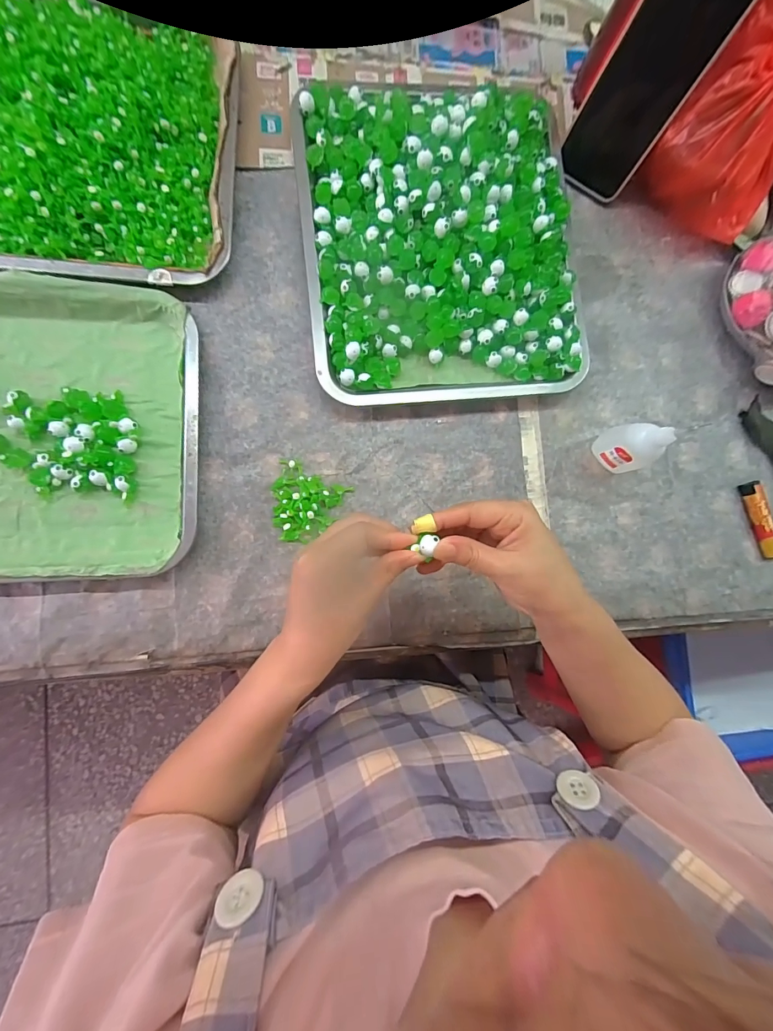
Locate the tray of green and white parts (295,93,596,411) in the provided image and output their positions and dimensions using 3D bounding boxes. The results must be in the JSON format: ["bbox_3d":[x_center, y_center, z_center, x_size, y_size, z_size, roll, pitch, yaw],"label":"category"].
[{"bbox_3d":[0.052,-0.253,0.368,0.249,0.054,0.276,-5,87,-7],"label":"tray of green and white parts"}]

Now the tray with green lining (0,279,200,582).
[{"bbox_3d":[-0.310,-0.069,0.326,0.296,0.022,0.238,-1,87,-7],"label":"tray with green lining"}]

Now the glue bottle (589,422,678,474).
[{"bbox_3d":[0.227,-0.063,0.363,0.021,0.081,0.043,-32,91,-8],"label":"glue bottle"}]

